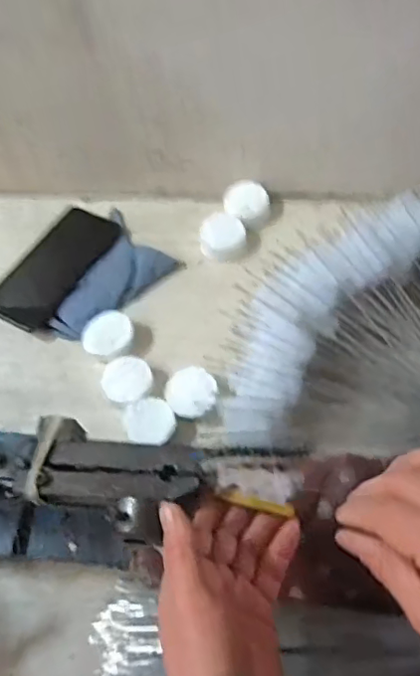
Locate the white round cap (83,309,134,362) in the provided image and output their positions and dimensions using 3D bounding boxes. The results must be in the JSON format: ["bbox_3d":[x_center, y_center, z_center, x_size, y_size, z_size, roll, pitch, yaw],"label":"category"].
[{"bbox_3d":[-0.101,-0.002,0.561,0.050,0.013,0.049,-2,62,3],"label":"white round cap"}]

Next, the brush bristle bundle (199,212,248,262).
[{"bbox_3d":[0.014,-0.111,0.616,0.048,0.022,0.055,-24,63,-9],"label":"brush bristle bundle"}]

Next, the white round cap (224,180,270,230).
[{"bbox_3d":[0.043,-0.148,0.627,0.050,0.027,0.052,-2,62,3],"label":"white round cap"}]

